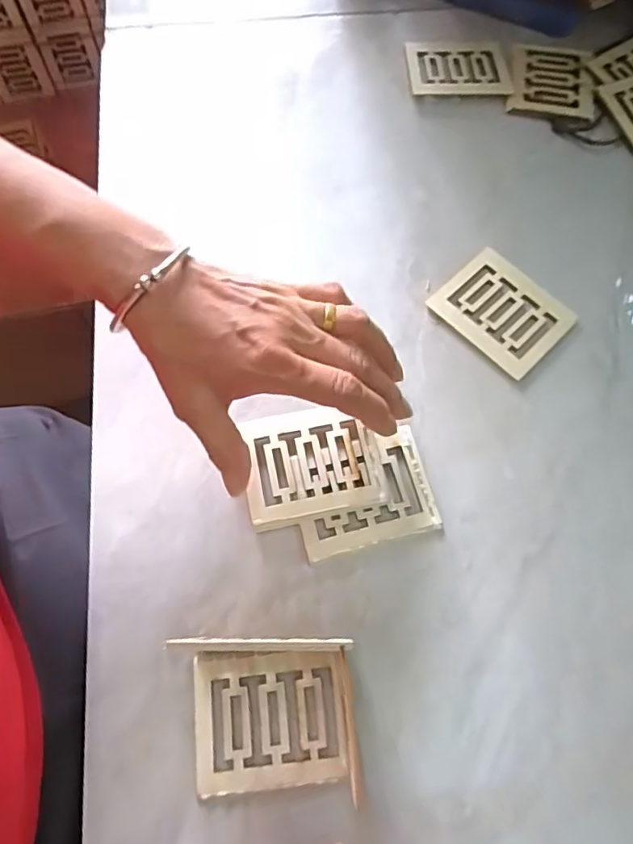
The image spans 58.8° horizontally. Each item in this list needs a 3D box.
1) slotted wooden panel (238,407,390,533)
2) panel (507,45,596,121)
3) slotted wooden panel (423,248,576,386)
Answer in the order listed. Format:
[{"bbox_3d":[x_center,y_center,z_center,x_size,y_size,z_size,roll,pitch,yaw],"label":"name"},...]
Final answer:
[{"bbox_3d":[-0.002,0.024,0.335,0.079,0.007,0.067,-11,70,-4],"label":"slotted wooden panel"},{"bbox_3d":[0.188,-0.275,0.449,0.064,0.008,0.075,10,70,4],"label":"panel"},{"bbox_3d":[0.125,-0.074,0.378,0.080,0.005,0.066,43,75,14],"label":"slotted wooden panel"}]

